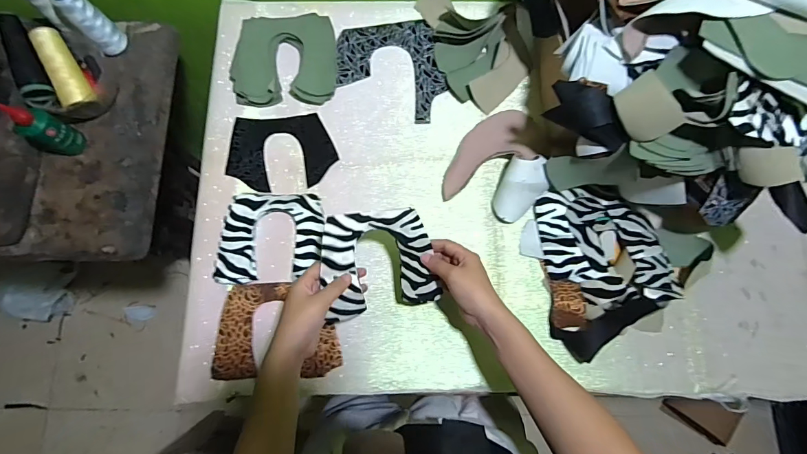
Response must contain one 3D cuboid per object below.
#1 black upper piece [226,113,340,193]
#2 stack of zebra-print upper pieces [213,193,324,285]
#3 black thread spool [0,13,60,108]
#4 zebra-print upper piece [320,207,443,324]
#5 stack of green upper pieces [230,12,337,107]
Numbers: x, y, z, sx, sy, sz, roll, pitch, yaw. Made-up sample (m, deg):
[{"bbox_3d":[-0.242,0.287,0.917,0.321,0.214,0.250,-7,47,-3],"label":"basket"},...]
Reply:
[{"bbox_3d":[-0.184,-0.114,0.606,0.155,0.007,0.112,-5,81,-6],"label":"black upper piece"},{"bbox_3d":[-0.188,0.014,0.569,0.144,0.019,0.125,-2,78,-1],"label":"stack of zebra-print upper pieces"},{"bbox_3d":[-0.530,-0.233,0.558,0.033,0.035,0.134,-21,95,-4],"label":"black thread spool"},{"bbox_3d":[-0.031,0.043,0.499,0.135,0.016,0.131,-14,97,-15],"label":"zebra-print upper piece"},{"bbox_3d":[-0.182,-0.258,0.616,0.153,0.029,0.137,-5,78,-1],"label":"stack of green upper pieces"}]

